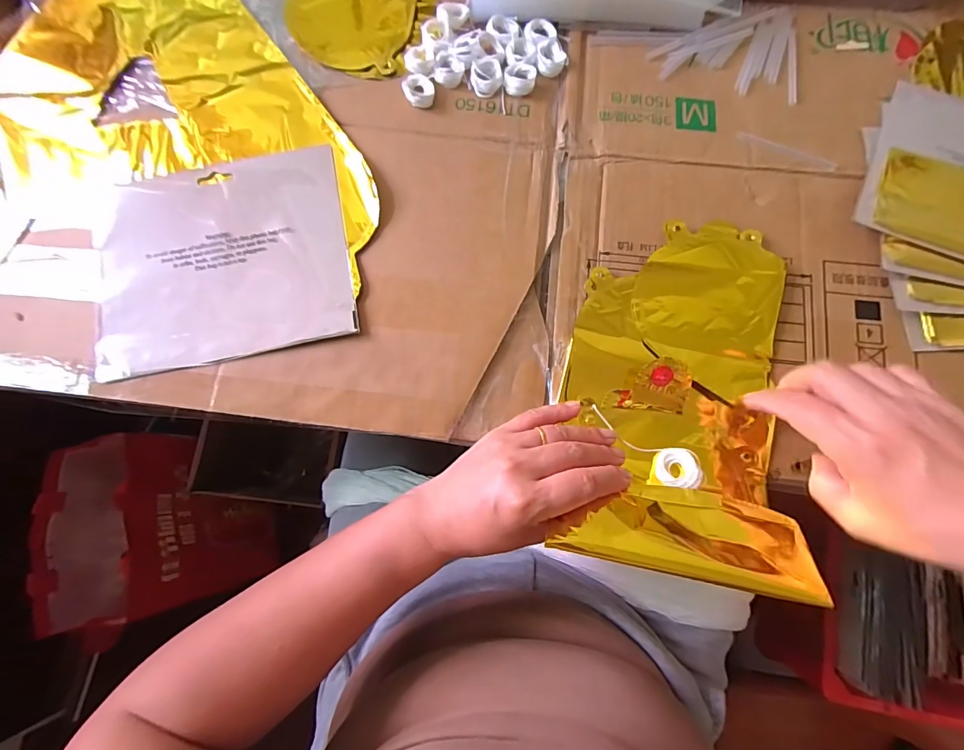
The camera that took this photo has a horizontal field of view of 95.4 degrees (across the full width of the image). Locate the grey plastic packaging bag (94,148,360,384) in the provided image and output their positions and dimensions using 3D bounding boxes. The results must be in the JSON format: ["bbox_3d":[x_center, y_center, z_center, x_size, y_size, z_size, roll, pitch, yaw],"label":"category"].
[{"bbox_3d":[-0.204,-0.091,0.342,0.197,0.008,0.162,-11,77,-1],"label":"grey plastic packaging bag"}]

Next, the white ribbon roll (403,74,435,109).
[{"bbox_3d":[-0.054,-0.243,0.370,0.026,0.012,0.031,-4,77,0],"label":"white ribbon roll"}]

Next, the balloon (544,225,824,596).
[{"bbox_3d":[0.137,0.000,0.298,0.146,0.059,0.245,9,77,3],"label":"balloon"}]

